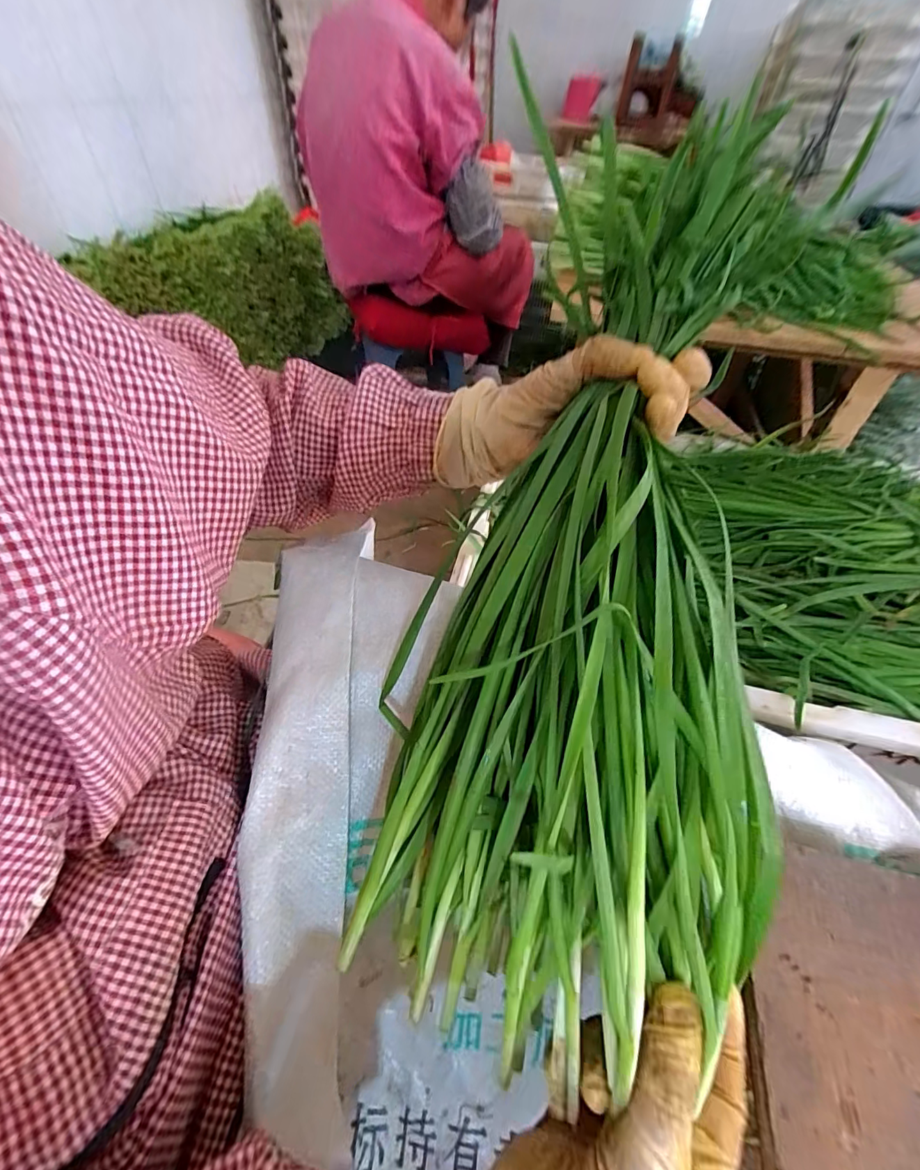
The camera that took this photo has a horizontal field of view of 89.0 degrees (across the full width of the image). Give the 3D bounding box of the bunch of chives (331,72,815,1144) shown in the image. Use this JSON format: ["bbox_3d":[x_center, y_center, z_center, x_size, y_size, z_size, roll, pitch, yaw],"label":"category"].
[{"bbox_3d":[0.068,-0.022,0.231,0.168,0.092,0.458,12,80,12],"label":"bunch of chives"}]

